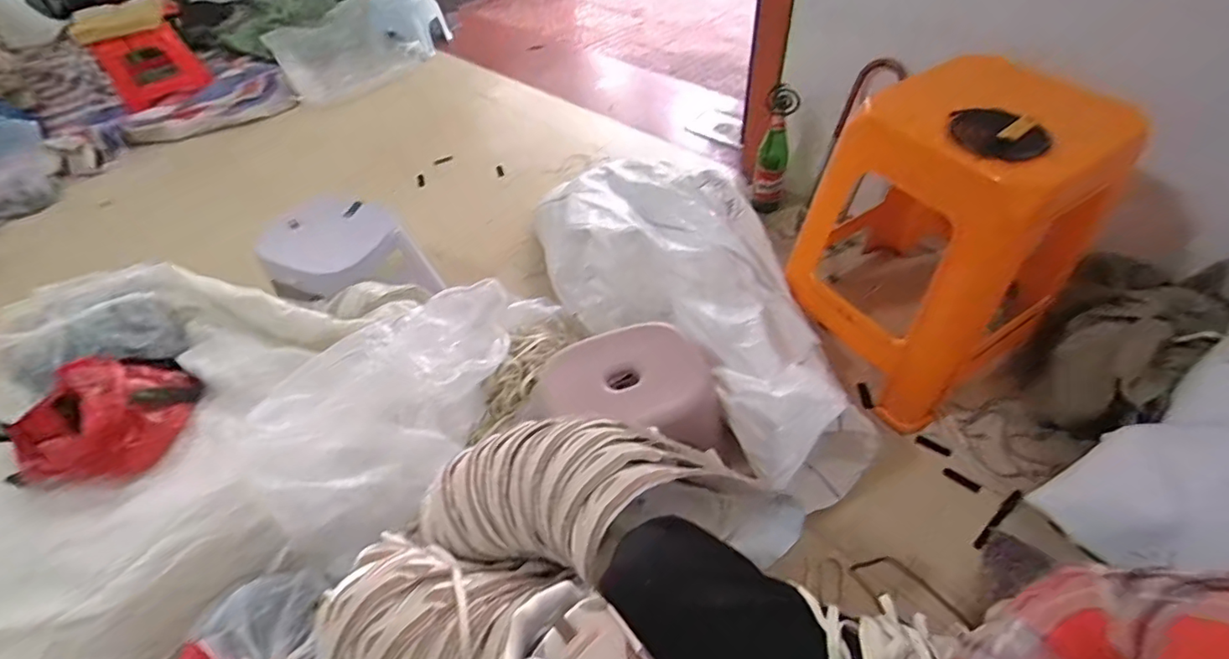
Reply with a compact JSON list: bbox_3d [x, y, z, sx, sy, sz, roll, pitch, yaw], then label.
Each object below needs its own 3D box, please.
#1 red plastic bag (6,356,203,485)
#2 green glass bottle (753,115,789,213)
[{"bbox_3d":[-0.829,0.128,0.829,0.247,0.096,0.194,-7,50,-1],"label":"red plastic bag"},{"bbox_3d":[0.379,-0.391,1.294,0.072,0.248,0.067,12,53,15],"label":"green glass bottle"}]

